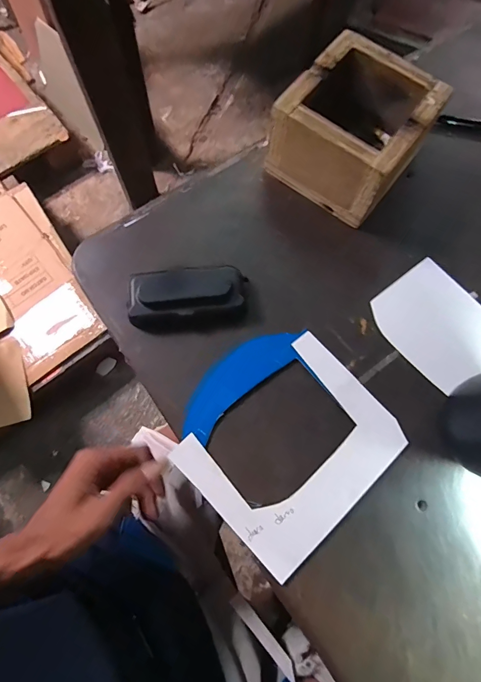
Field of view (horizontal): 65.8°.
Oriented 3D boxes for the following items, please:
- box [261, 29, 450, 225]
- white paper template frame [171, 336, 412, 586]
[{"bbox_3d":[0.109,-0.202,0.364,0.123,0.079,0.120,33,76,9],"label":"box"},{"bbox_3d":[0.047,0.091,0.318,0.165,0.006,0.132,-42,79,-11],"label":"white paper template frame"}]

